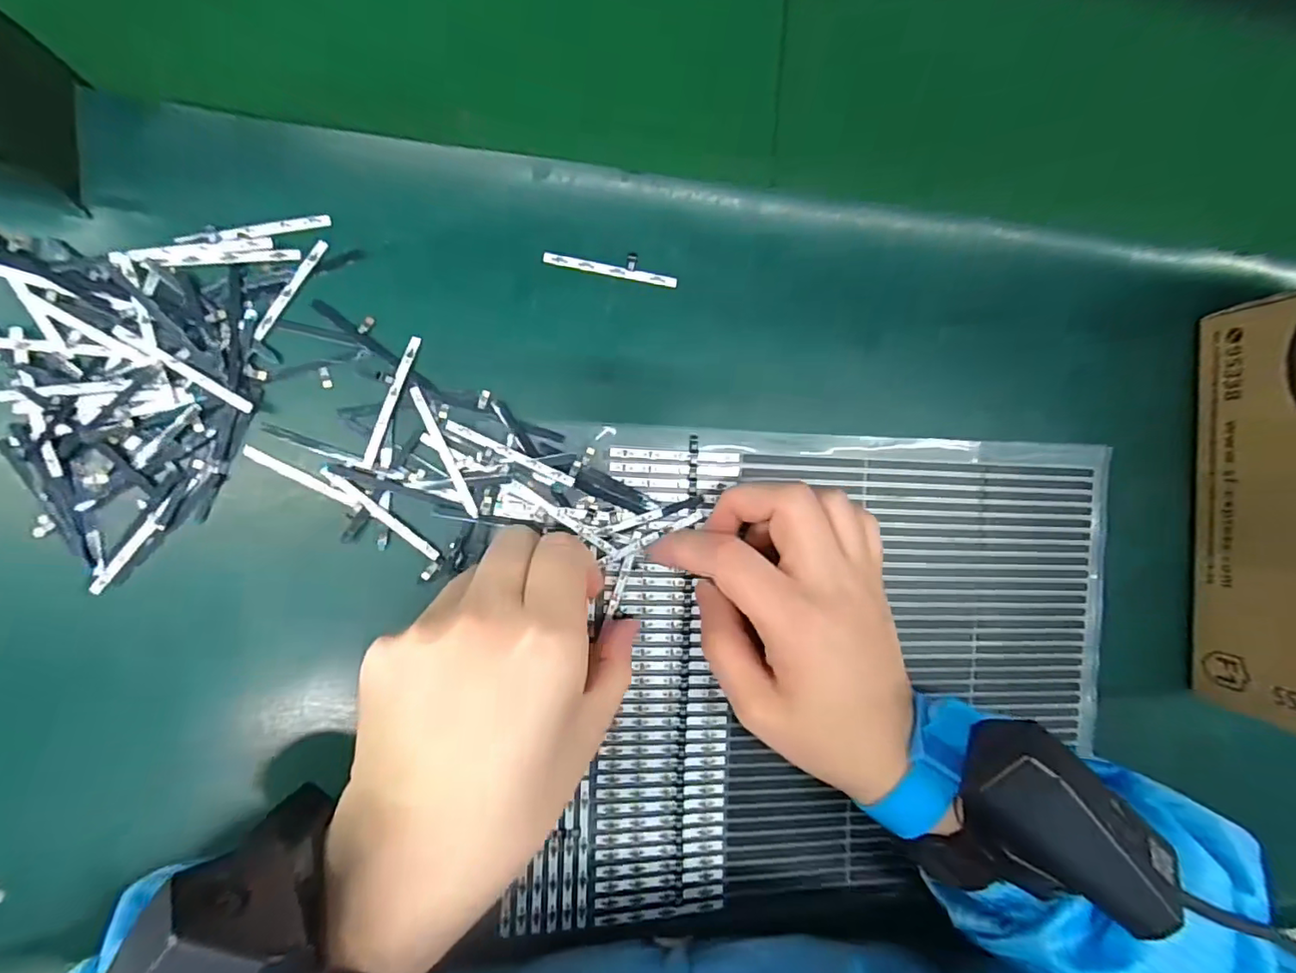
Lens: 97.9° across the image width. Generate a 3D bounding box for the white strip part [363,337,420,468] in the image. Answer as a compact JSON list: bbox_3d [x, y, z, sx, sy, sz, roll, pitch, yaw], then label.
[{"bbox_3d":[-0.109,-0.036,0.241,0.005,0.004,0.059,20,89,-8],"label":"white strip part"}]

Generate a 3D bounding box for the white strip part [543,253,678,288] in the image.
[{"bbox_3d":[-0.016,-0.100,0.253,0.059,0.004,0.011,8,91,-8],"label":"white strip part"}]

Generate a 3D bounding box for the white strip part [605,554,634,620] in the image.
[{"bbox_3d":[-0.013,0.045,0.256,0.004,0.004,0.030,20,89,-8],"label":"white strip part"}]

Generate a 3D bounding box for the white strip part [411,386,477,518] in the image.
[{"bbox_3d":[-0.087,-0.015,0.243,0.004,0.005,0.061,-24,95,-6],"label":"white strip part"}]

